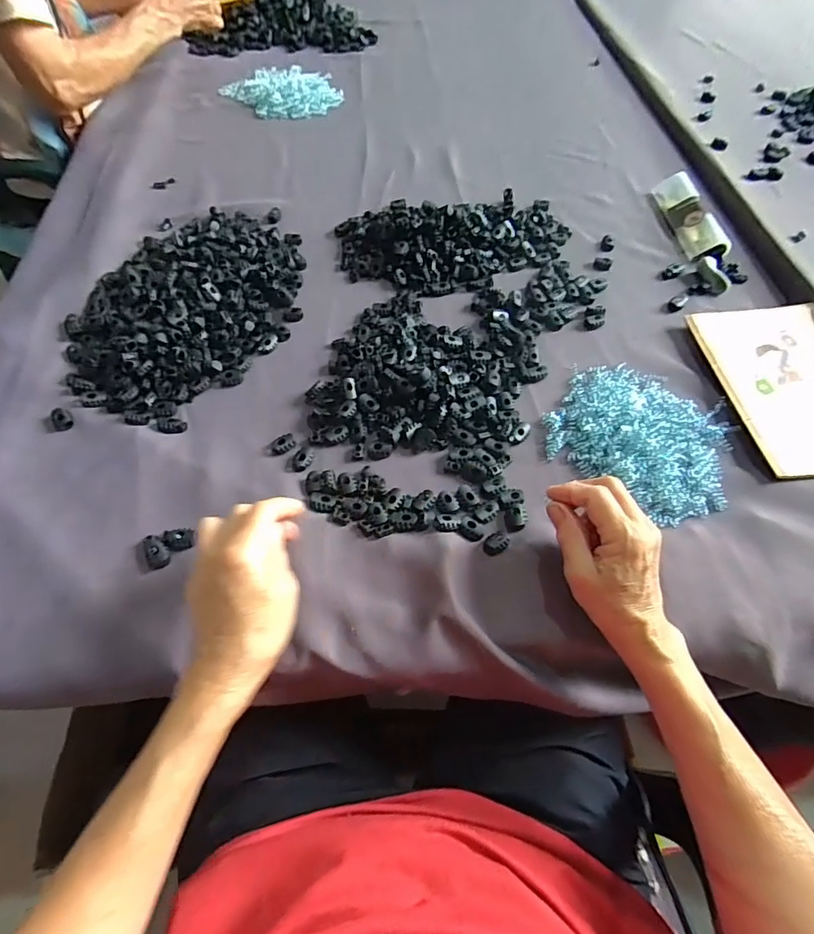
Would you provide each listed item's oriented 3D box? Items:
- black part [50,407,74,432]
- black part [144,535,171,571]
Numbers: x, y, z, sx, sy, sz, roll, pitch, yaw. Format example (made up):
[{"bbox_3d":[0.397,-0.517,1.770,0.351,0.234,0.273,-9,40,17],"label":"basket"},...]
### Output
[{"bbox_3d":[-0.324,-0.045,0.463,0.017,0.006,0.027,-33,64,-19],"label":"black part"},{"bbox_3d":[-0.202,0.067,0.399,0.018,0.006,0.029,-26,62,-16],"label":"black part"}]

